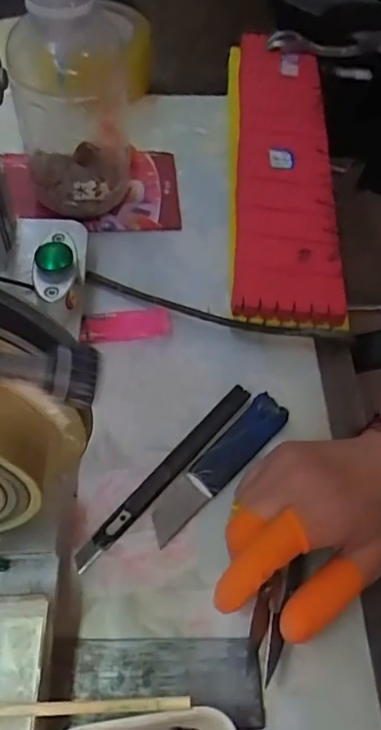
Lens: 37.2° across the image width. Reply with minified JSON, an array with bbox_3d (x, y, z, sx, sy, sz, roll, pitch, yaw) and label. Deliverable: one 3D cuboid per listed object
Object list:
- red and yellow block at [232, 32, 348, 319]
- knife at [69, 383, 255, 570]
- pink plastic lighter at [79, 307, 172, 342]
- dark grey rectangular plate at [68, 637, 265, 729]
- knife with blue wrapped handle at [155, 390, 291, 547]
[{"bbox_3d":[0.075,-0.162,0.455,0.072,0.028,0.303,6,57,-1],"label":"red and yellow block"},{"bbox_3d":[-0.013,0.060,0.324,0.011,0.005,0.138,38,62,18],"label":"knife"},{"bbox_3d":[-0.043,-0.027,0.379,0.060,0.005,0.019,-8,58,-7],"label":"pink plastic lighter"},{"bbox_3d":[-0.011,0.149,0.269,0.088,0.004,0.036,2,58,-2],"label":"dark grey rectangular plate"},{"bbox_3d":[0.017,0.057,0.327,0.023,0.006,0.106,38,62,18],"label":"knife with blue wrapped handle"}]

